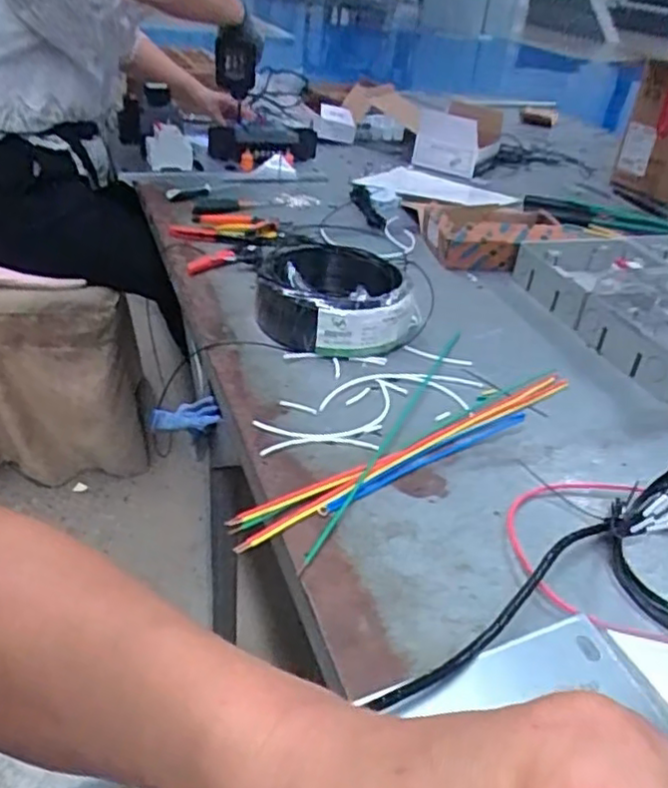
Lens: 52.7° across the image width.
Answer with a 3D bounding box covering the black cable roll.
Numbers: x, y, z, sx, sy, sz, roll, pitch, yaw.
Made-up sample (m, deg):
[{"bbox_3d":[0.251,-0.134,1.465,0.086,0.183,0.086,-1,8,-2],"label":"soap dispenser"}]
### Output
[{"bbox_3d":[0.004,-0.123,0.857,0.200,0.069,0.193,6,34,-1],"label":"black cable roll"}]

